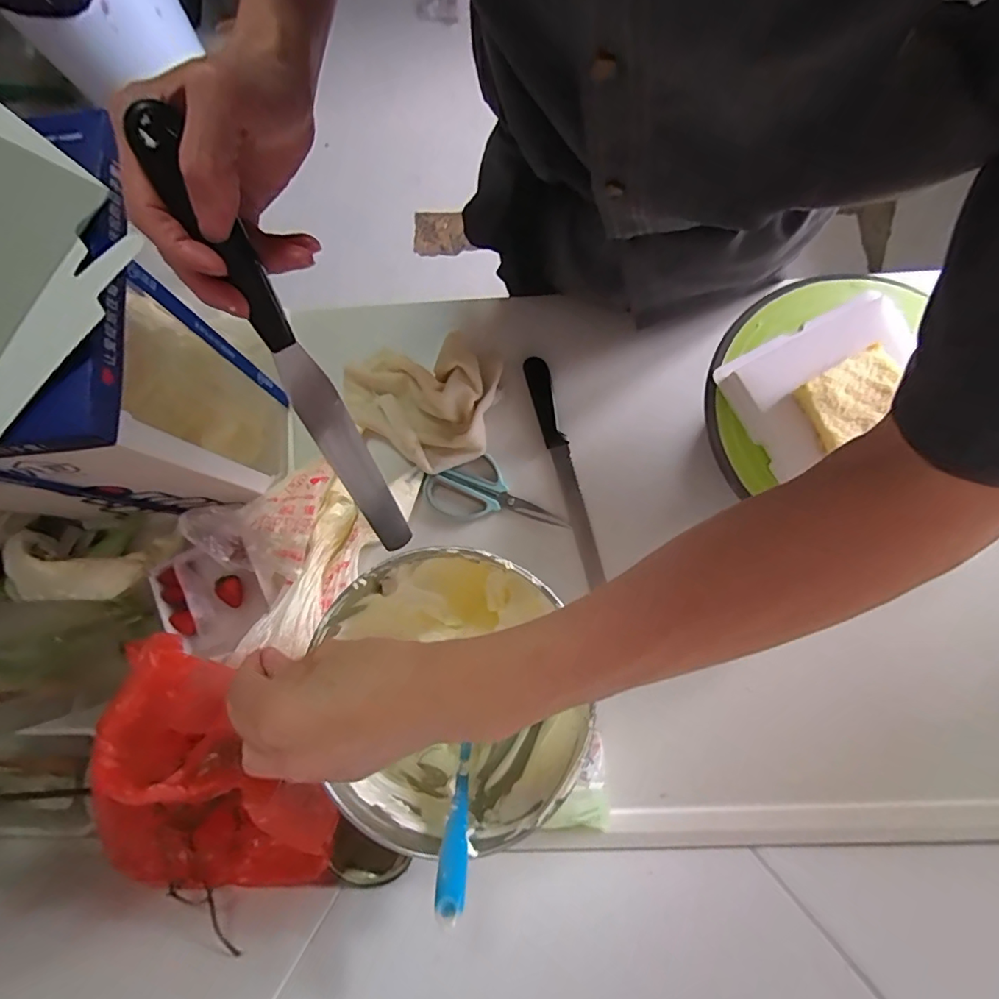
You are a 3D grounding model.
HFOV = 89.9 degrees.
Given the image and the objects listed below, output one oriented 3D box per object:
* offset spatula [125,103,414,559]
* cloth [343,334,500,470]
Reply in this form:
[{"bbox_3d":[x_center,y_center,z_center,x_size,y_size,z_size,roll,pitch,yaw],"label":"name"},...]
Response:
[{"bbox_3d":[-0.126,-0.067,0.336,0.026,0.314,0.025,-21,46,-3],"label":"offset spatula"},{"bbox_3d":[-0.086,-0.134,0.621,0.186,0.060,0.166,34,84,7],"label":"cloth"}]

